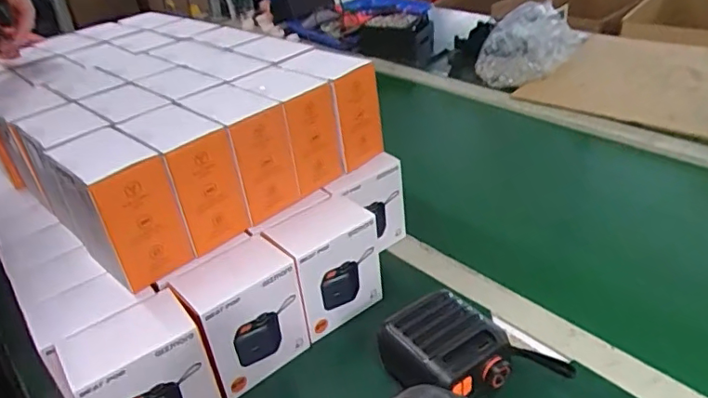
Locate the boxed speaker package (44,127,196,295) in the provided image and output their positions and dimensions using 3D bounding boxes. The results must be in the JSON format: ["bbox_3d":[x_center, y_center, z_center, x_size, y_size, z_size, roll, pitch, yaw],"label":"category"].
[{"bbox_3d":[-0.210,0.005,0.484,0.099,0.114,0.073,22,43,37],"label":"boxed speaker package"}]

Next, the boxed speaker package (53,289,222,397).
[{"bbox_3d":[-0.176,0.153,0.460,0.097,0.112,0.062,-27,38,-28],"label":"boxed speaker package"}]

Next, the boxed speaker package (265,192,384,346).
[{"bbox_3d":[-0.029,0.068,0.571,0.102,0.109,0.068,-29,39,-30],"label":"boxed speaker package"}]

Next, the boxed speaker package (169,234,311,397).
[{"bbox_3d":[-0.105,0.110,0.516,0.066,0.110,0.103,24,44,39],"label":"boxed speaker package"}]

